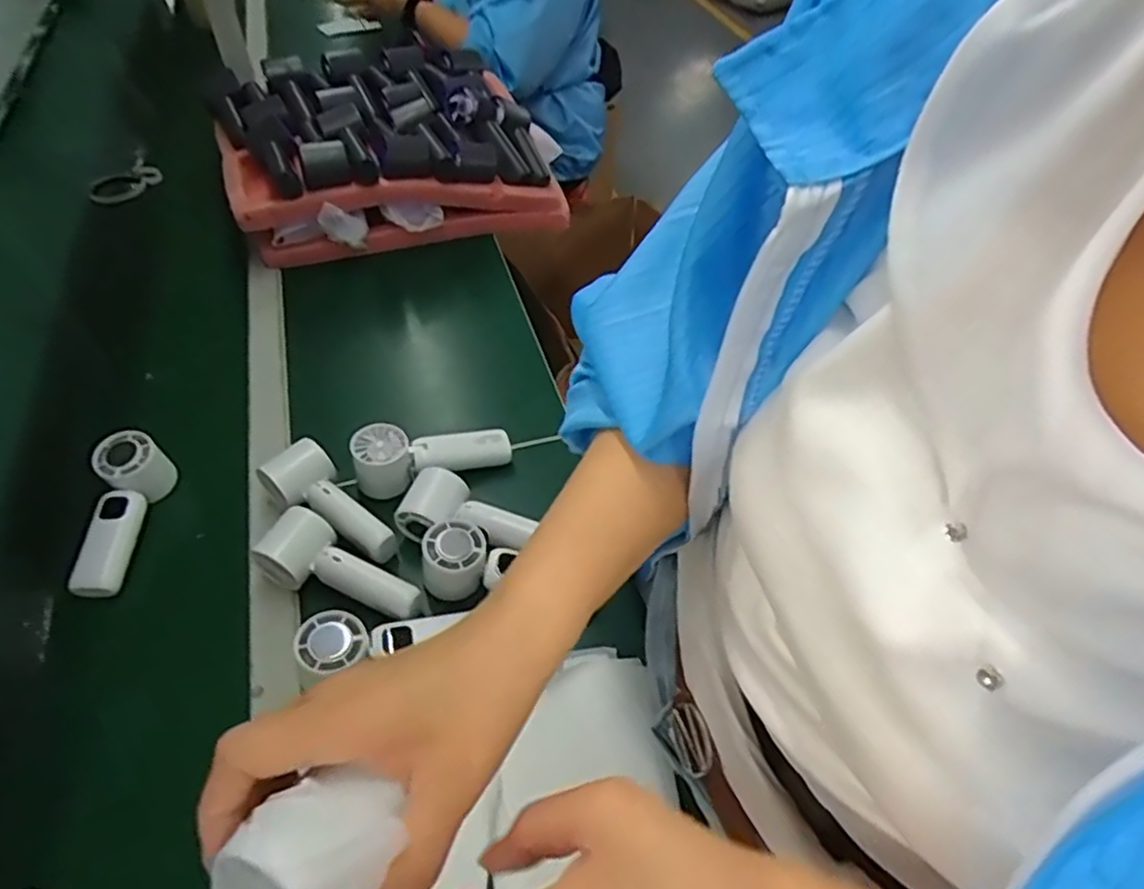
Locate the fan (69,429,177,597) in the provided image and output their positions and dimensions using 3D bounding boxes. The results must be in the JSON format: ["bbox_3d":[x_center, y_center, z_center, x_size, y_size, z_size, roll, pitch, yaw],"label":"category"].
[{"bbox_3d":[-0.422,0.067,0.651,0.044,0.060,0.151,1,65,-1],"label":"fan"}]

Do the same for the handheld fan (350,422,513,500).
[{"bbox_3d":[-0.140,0.006,0.699,0.153,0.061,0.041,-14,51,-13],"label":"handheld fan"}]

